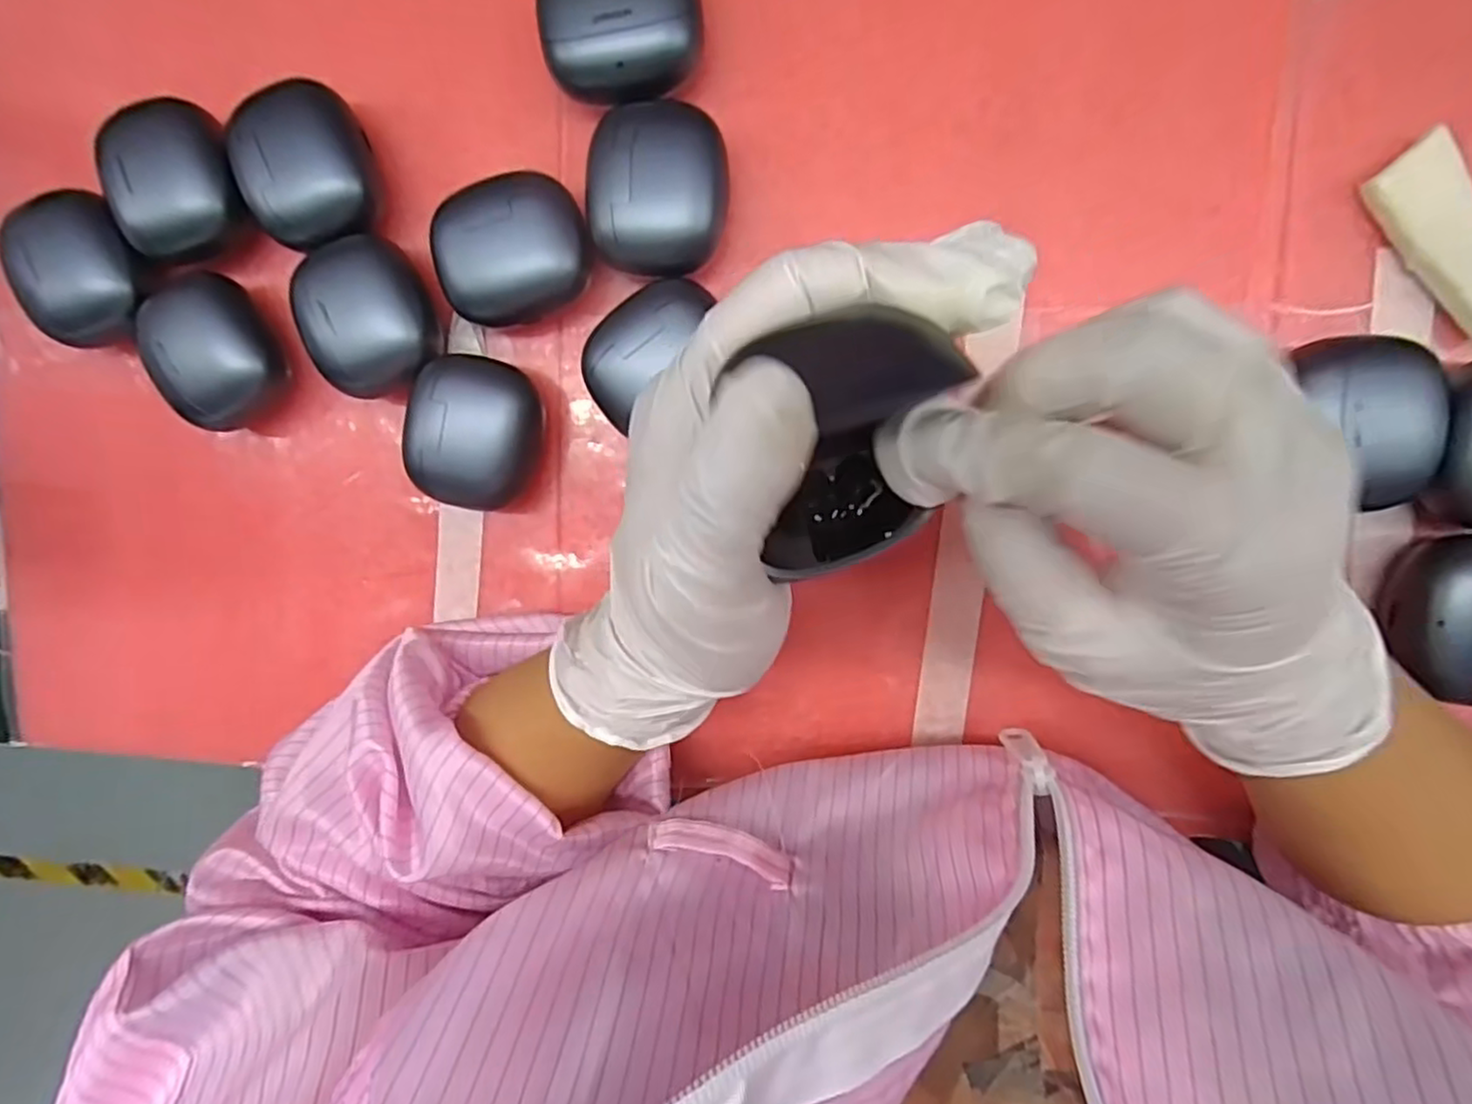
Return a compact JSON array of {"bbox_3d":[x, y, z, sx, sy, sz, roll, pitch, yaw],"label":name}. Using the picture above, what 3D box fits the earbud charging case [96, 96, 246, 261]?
[{"bbox_3d":[-0.215,-0.145,0.269,0.045,0.030,0.055,-13,94,8],"label":"earbud charging case"}]

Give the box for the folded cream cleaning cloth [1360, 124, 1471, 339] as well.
[{"bbox_3d":[0.239,-0.103,0.231,0.025,0.010,0.068,-34,91,9],"label":"folded cream cleaning cloth"}]

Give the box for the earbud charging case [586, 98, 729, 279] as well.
[{"bbox_3d":[-0.027,-0.129,0.249,0.047,0.030,0.056,4,96,6],"label":"earbud charging case"}]

